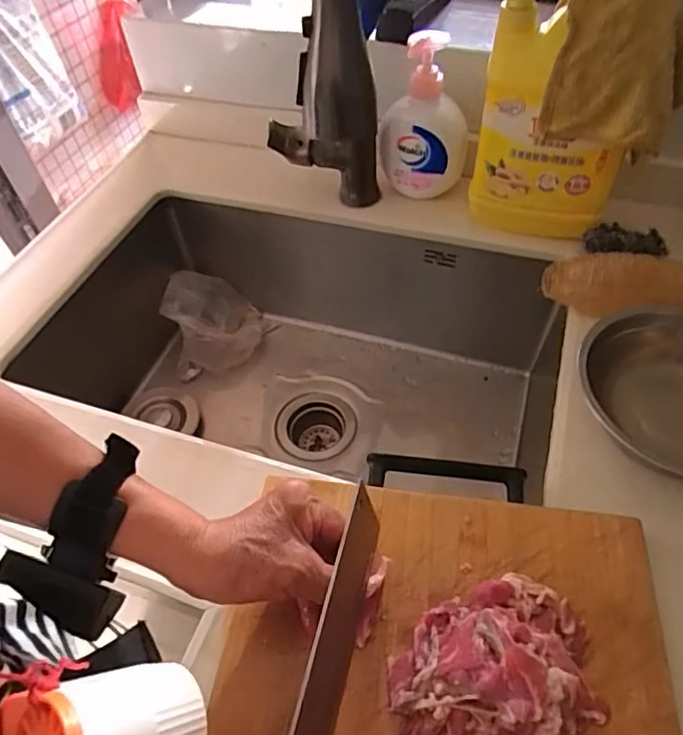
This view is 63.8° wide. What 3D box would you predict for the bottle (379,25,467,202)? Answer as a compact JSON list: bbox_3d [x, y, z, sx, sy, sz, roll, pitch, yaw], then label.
[{"bbox_3d":[0.095,-0.278,0.633,0.101,0.178,0.061,4,52,6],"label":"bottle"}]

